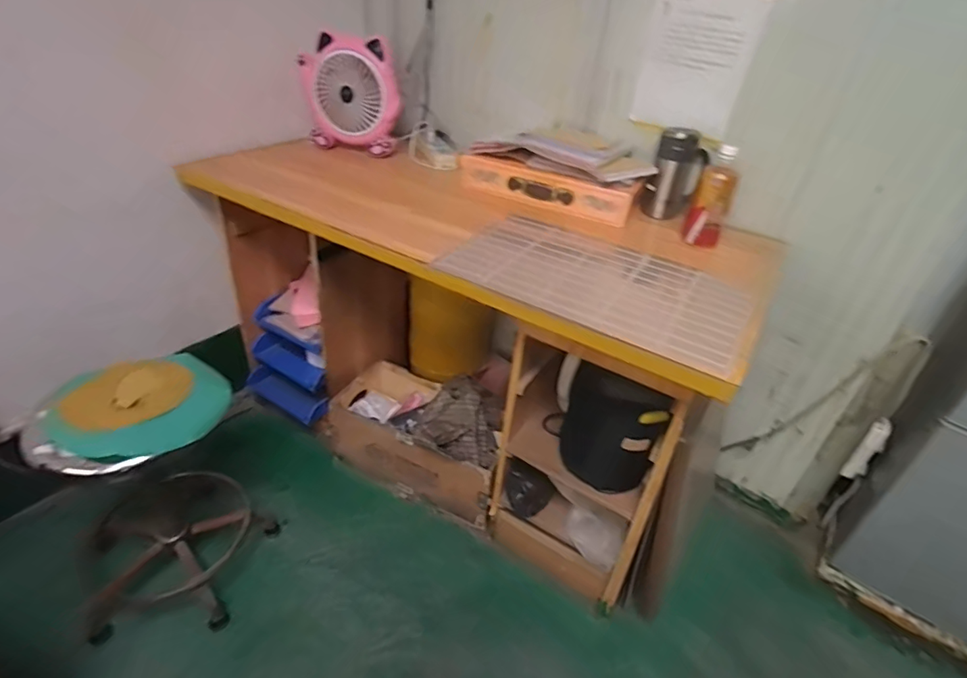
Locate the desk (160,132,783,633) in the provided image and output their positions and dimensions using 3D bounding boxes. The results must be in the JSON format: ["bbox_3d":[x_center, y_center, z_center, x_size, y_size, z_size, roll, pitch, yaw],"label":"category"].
[{"bbox_3d":[-0.068,-0.007,1.221,1.168,0.717,0.518,19,37,18],"label":"desk"}]

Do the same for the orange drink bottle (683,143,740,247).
[{"bbox_3d":[0.428,-0.259,0.968,0.067,0.169,0.057,18,37,16],"label":"orange drink bottle"}]

